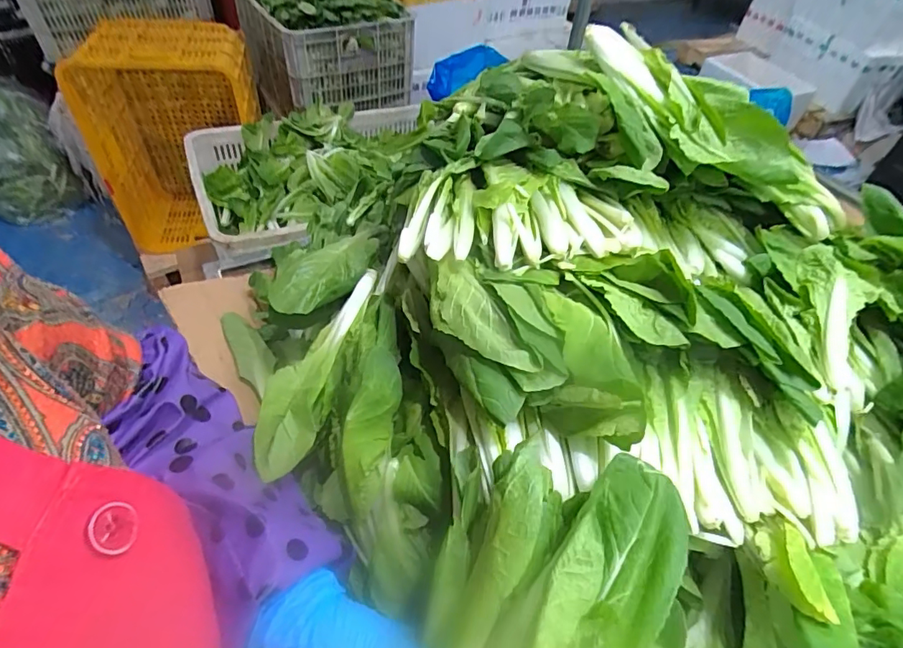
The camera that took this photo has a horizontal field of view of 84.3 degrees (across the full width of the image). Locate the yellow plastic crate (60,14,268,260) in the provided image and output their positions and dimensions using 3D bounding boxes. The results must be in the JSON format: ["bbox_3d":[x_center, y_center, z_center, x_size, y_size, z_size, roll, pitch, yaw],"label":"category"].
[{"bbox_3d":[-0.759,-0.523,1.417,0.409,0.559,0.304,-4,50,-9],"label":"yellow plastic crate"}]

